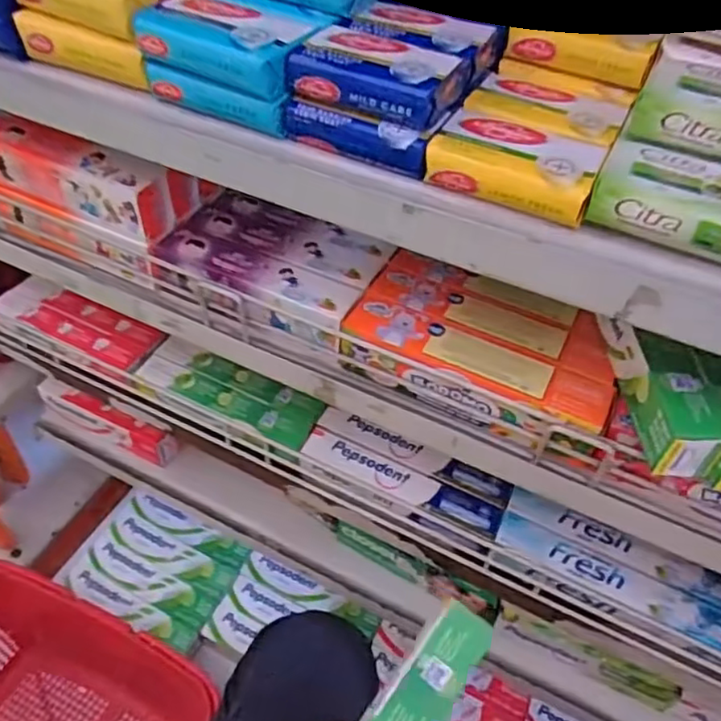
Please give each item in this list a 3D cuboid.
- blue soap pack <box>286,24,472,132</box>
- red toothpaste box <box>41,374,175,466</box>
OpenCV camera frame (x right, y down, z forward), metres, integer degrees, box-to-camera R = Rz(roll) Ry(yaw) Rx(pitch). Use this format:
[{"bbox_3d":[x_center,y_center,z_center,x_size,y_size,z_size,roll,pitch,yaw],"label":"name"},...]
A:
[{"bbox_3d":[0.009,-0.139,0.309,0.077,0.023,0.048,18,49,13],"label":"blue soap pack"},{"bbox_3d":[-0.287,0.065,0.714,0.169,0.051,0.027,19,49,13],"label":"red toothpaste box"}]

